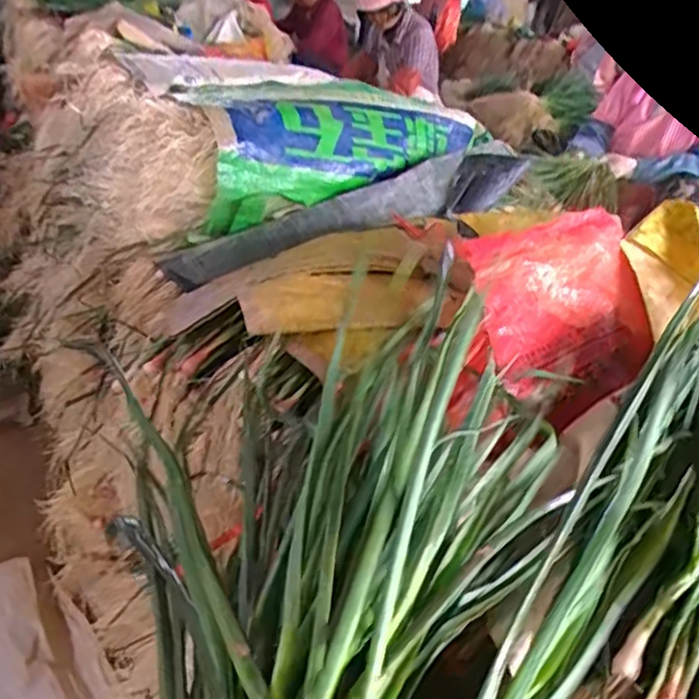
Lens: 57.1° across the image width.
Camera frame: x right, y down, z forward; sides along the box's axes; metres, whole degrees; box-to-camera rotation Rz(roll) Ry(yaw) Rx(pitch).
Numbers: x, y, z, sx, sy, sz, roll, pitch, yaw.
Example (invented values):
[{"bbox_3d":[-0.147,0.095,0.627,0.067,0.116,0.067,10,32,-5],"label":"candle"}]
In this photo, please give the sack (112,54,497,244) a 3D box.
[{"bbox_3d":[-0.016,-0.344,0.998,0.198,0.183,0.534,32,38,34],"label":"sack"}]

